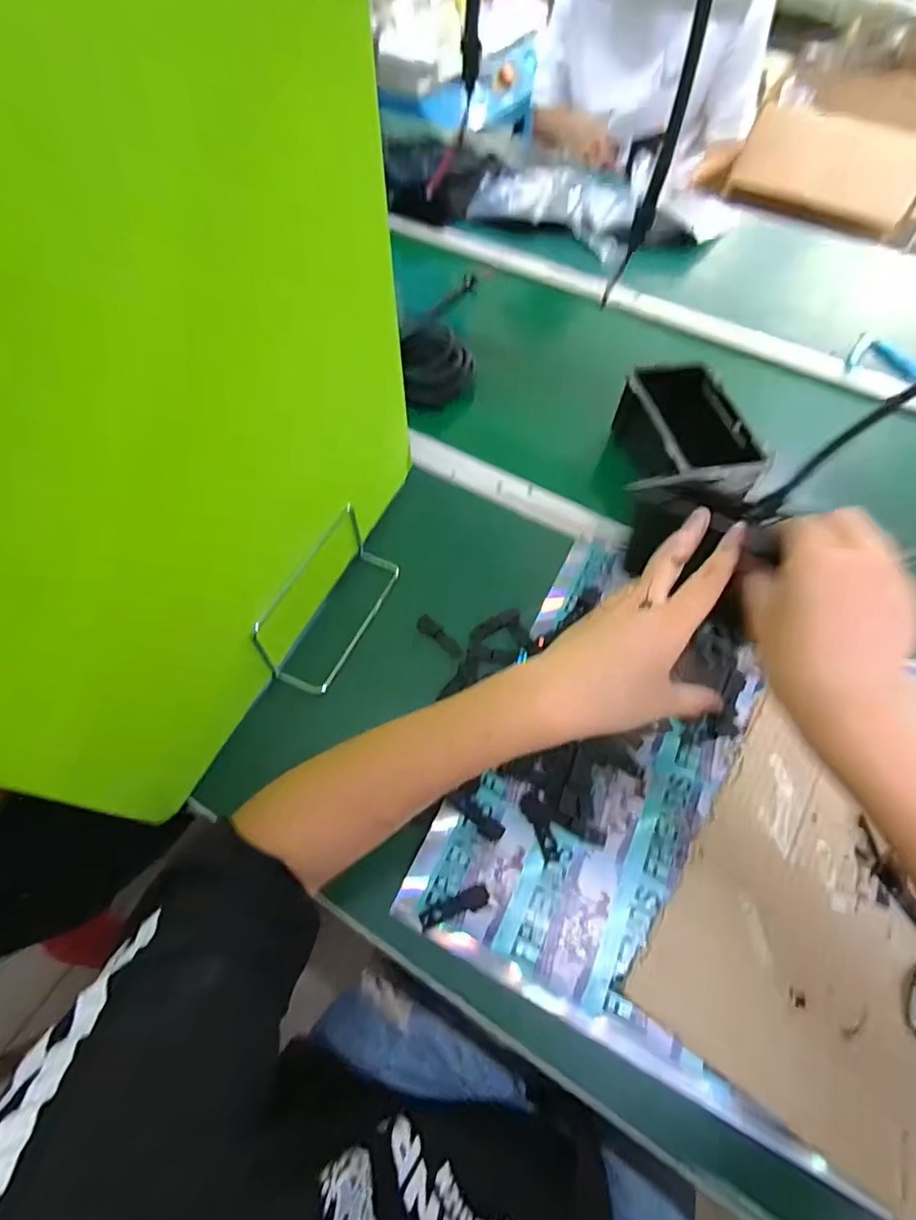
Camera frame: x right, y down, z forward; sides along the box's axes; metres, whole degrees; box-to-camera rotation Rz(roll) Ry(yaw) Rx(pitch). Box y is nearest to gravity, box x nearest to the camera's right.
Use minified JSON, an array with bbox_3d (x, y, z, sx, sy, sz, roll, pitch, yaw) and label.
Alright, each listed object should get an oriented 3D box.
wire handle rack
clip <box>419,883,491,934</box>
[{"bbox_3d":[-0.111,-0.013,0.463,0.058,0.078,0.160,24,61,11],"label":"wire handle rack"},{"bbox_3d":[-0.002,0.213,0.373,0.052,0.010,0.015,-19,62,-13],"label":"clip"}]

